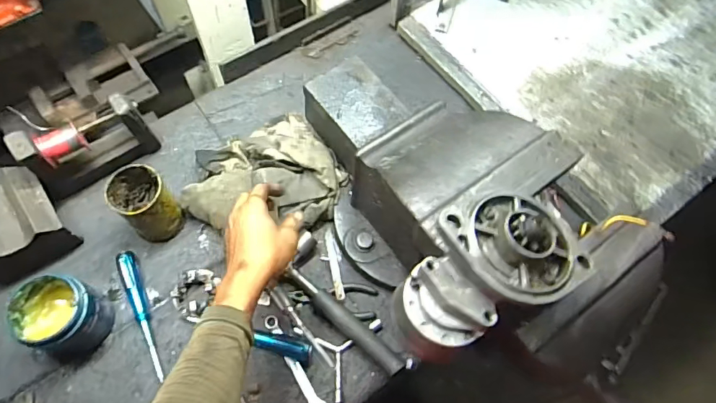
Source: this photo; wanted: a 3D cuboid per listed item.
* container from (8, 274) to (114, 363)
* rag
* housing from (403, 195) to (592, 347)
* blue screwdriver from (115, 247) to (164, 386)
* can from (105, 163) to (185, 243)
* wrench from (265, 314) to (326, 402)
[{"bbox_3d":[-0.389,0.157,0.606,0.088,0.097,0.096,11,65,1],"label":"container"},{"bbox_3d":[-0.152,-0.037,0.721,0.231,0.061,0.208,-30,71,-16],"label":"rag"},{"bbox_3d":[0.112,0.049,0.381,0.154,0.051,0.095,-23,69,-13],"label":"housing"},{"bbox_3d":[-0.309,0.160,0.654,0.024,0.024,0.188,-21,73,-12],"label":"blue screwdriver"},{"bbox_3d":[-0.310,0.007,0.675,0.082,0.113,0.075,42,70,14],"label":"can"},{"bbox_3d":[-0.090,0.230,0.641,0.024,0.008,0.155,-30,71,-16],"label":"wrench"}]

